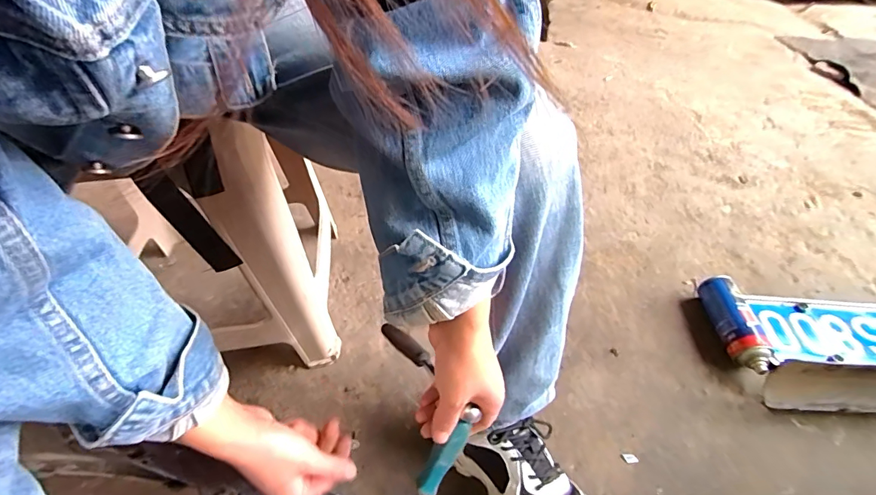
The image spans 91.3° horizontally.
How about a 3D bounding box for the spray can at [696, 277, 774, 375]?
[{"bbox_3d":[0.531,0.139,0.773,0.061,0.064,0.188,2,43,4],"label":"spray can"}]

